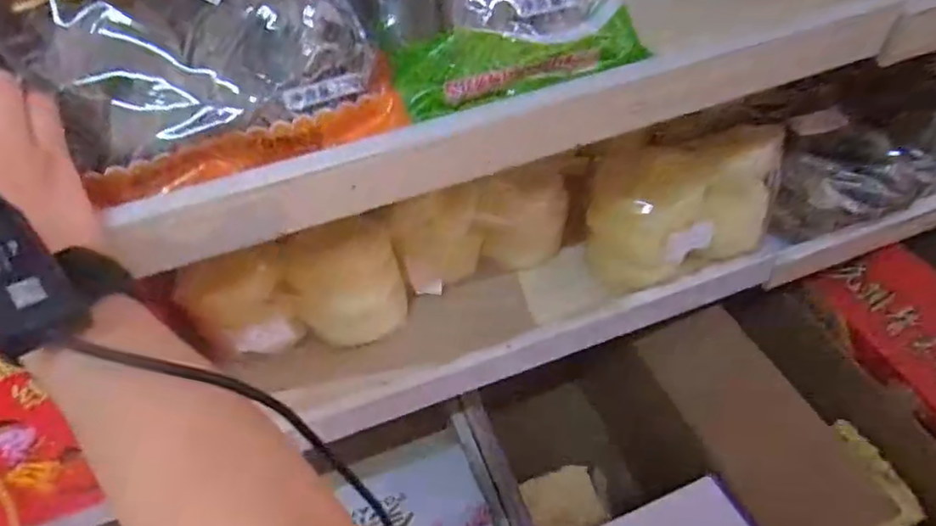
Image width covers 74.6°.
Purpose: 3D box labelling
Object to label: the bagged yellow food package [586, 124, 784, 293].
[{"bbox_3d":[0.213,-0.047,0.600,0.185,0.145,0.081,-4,46,2],"label":"bagged yellow food package"}]

